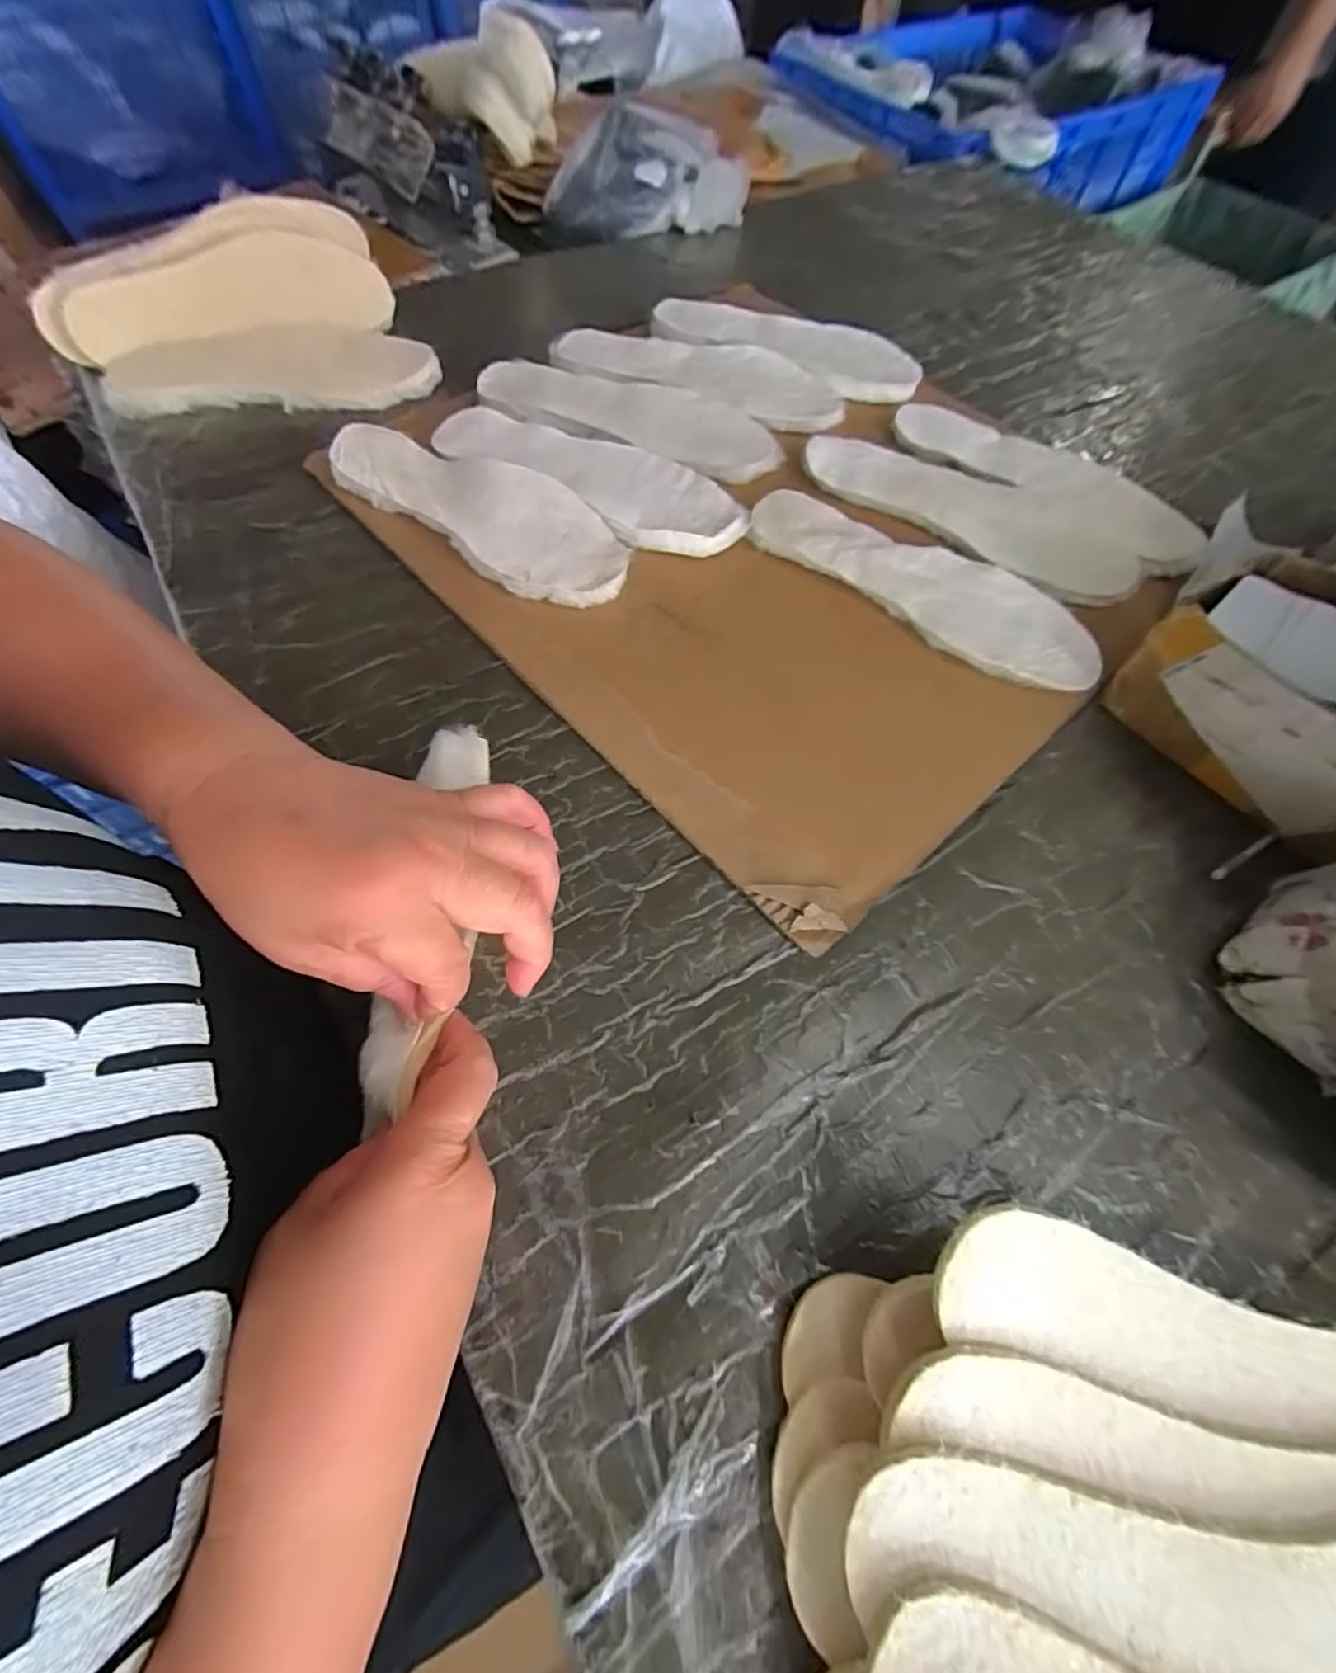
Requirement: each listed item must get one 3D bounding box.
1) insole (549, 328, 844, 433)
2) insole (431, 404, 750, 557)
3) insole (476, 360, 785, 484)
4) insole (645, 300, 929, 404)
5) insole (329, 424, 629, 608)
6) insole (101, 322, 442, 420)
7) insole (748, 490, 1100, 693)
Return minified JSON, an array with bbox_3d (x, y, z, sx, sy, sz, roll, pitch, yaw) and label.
[{"bbox_3d":[0.025,-0.450,0.594,0.283,0.007,0.109,11,62,5],"label":"insole"},{"bbox_3d":[-0.066,-0.308,0.515,0.277,0.012,0.100,24,64,12],"label":"insole"},{"bbox_3d":[-0.036,-0.385,0.558,0.282,0.011,0.100,18,63,9],"label":"insole"},{"bbox_3d":[0.122,-0.504,0.628,0.274,0.014,0.108,26,66,12],"label":"insole"},{"bbox_3d":[-0.149,-0.266,0.493,0.274,0.016,0.096,34,75,14],"label":"insole"},{"bbox_3d":[-0.367,-0.445,0.584,0.283,0.022,0.103,-7,62,-4],"label":"insole"},{"bbox_3d":[0.192,-0.197,0.474,0.277,0.013,0.089,34,67,16],"label":"insole"}]

